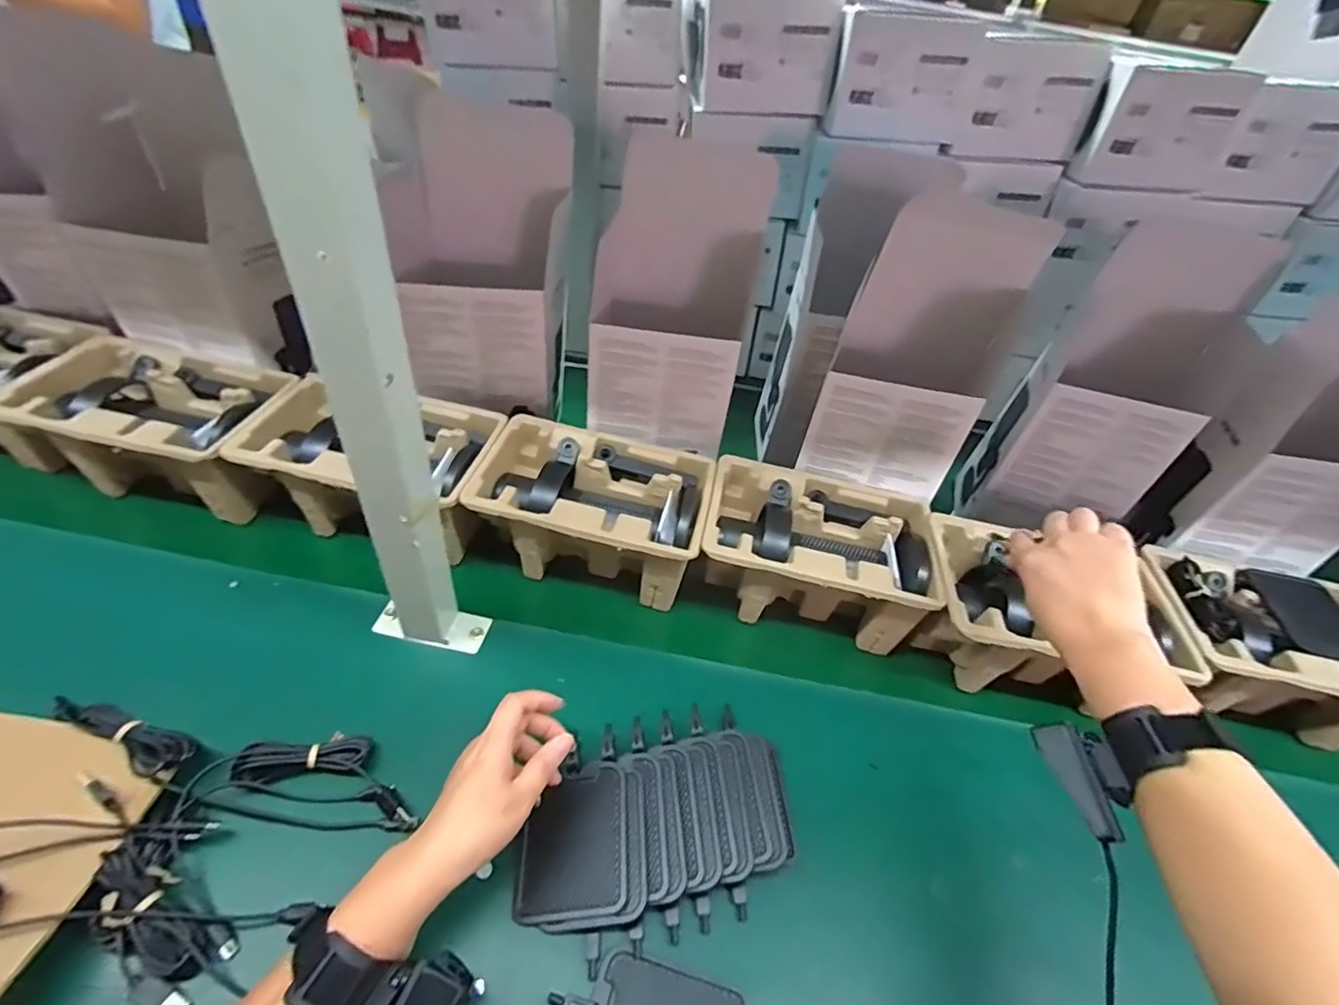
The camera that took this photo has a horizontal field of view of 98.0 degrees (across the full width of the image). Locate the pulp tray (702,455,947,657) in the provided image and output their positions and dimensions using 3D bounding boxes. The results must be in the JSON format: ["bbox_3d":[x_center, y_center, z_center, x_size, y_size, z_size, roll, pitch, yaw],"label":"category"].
[{"bbox_3d":[0.147,0.054,0.609,0.223,0.101,0.150,13,43,5],"label":"pulp tray"}]

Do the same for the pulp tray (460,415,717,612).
[{"bbox_3d":[-0.076,0.010,0.610,0.223,0.102,0.146,12,43,5],"label":"pulp tray"}]

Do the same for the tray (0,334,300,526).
[{"bbox_3d":[-0.529,-0.076,0.619,0.255,0.106,0.142,10,43,2],"label":"tray"}]

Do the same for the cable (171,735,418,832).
[{"bbox_3d":[-0.264,0.207,0.435,0.153,0.029,0.061,4,43,-4],"label":"cable"}]

